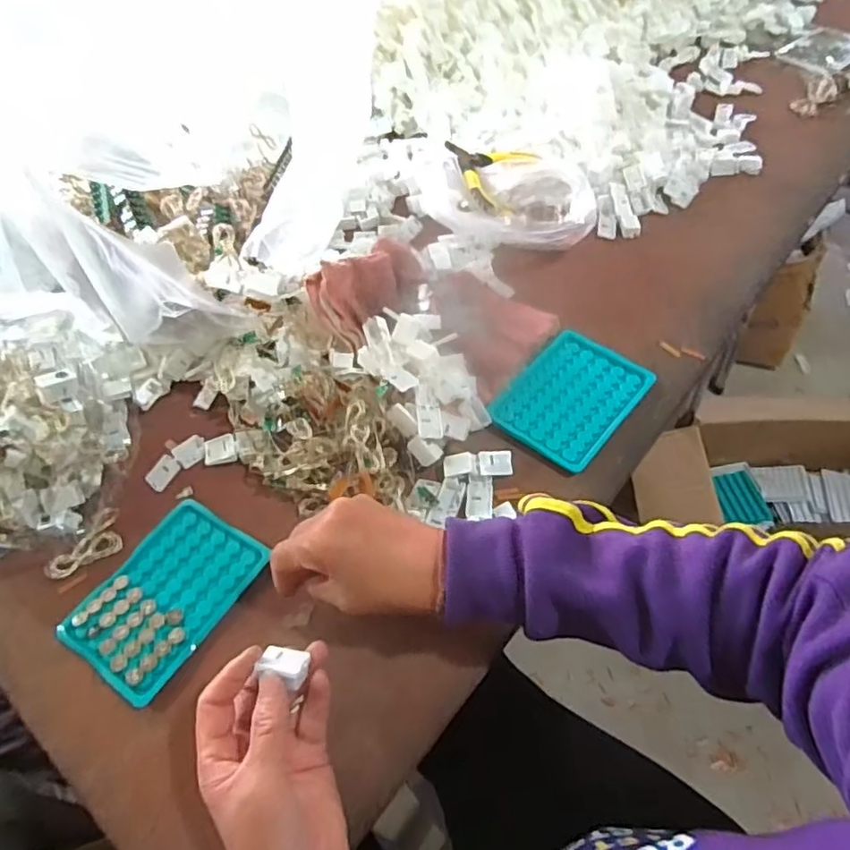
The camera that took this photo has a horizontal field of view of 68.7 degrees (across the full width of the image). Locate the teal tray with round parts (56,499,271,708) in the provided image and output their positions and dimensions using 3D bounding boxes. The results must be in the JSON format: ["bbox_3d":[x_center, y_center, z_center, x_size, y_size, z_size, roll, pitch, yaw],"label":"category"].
[{"bbox_3d":[-0.191,0.122,0.459,0.094,0.007,0.131,25,58,22],"label":"teal tray with round parts"}]

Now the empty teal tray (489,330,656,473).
[{"bbox_3d":[0.128,-0.025,0.544,0.095,0.012,0.134,31,61,25],"label":"empty teal tray"}]

